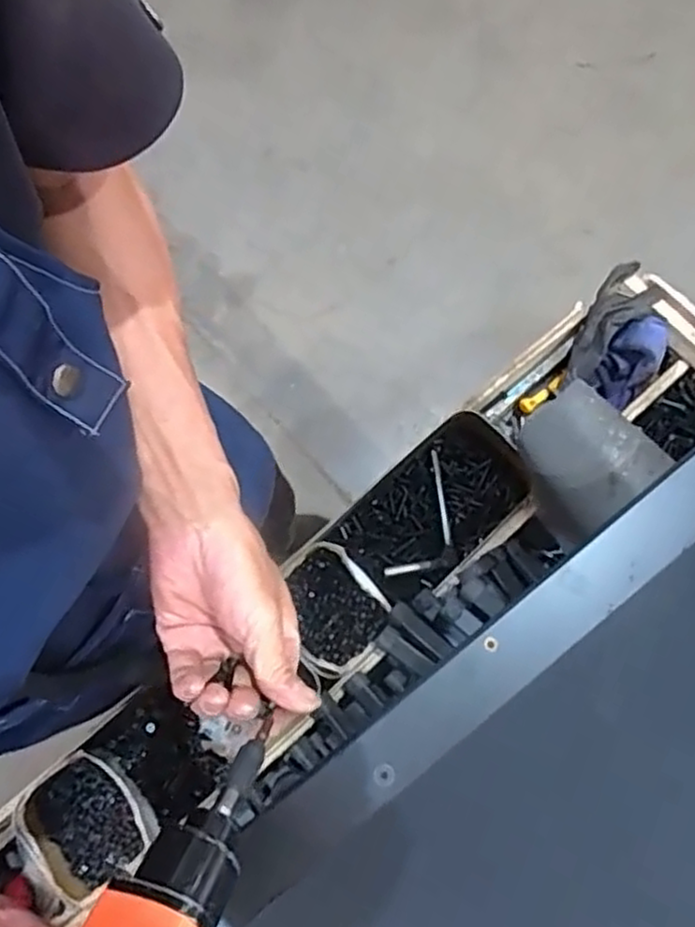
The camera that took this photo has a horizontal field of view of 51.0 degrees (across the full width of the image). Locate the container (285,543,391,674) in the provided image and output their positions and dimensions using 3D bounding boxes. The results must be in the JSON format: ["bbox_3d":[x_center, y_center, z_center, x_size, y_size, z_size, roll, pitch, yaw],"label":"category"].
[{"bbox_3d":[-0.017,0.155,0.776,0.096,0.040,0.116,-41,79,-10],"label":"container"}]

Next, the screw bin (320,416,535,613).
[{"bbox_3d":[0.097,0.048,0.807,0.214,0.063,0.122,-43,79,-10],"label":"screw bin"}]

